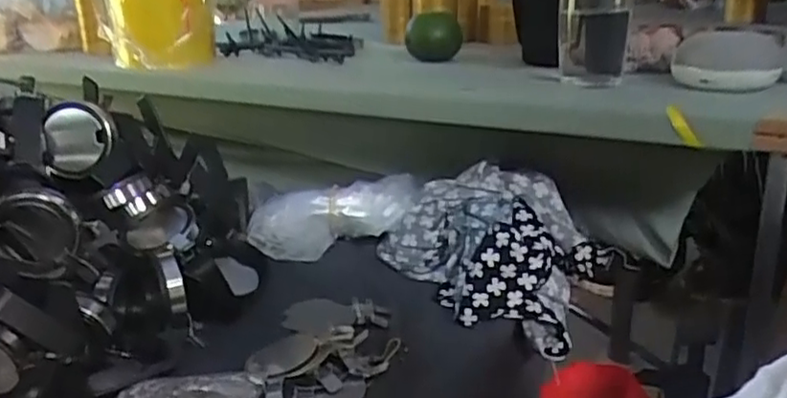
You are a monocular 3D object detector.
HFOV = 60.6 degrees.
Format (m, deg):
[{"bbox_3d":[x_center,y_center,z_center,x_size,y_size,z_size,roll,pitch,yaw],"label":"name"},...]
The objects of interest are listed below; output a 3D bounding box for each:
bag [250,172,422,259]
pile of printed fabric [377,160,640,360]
[{"bbox_3d":[-0.063,0.017,0.761,0.188,0.065,0.090,-15,19,7],"label":"bag"},{"bbox_3d":[0.105,0.053,0.695,0.173,0.125,0.196,-13,22,-27],"label":"pile of printed fabric"}]

